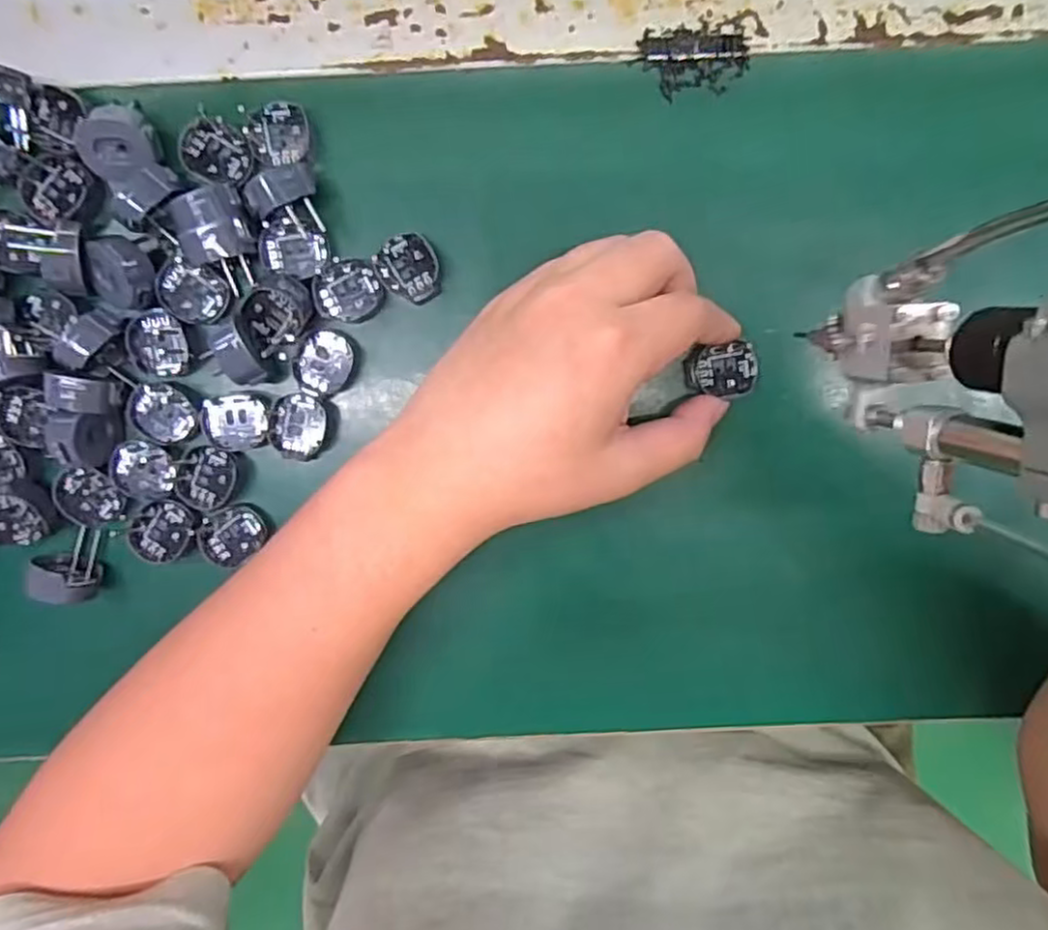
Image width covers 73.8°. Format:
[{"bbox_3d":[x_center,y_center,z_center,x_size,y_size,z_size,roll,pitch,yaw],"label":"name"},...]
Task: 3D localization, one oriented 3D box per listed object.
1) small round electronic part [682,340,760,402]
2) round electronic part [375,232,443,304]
[{"bbox_3d":[0.087,-0.041,0.304,0.030,0.010,0.023,-3,96,-2],"label":"small round electronic part"},{"bbox_3d":[-0.047,-0.084,0.298,0.027,0.010,0.025,0,97,0],"label":"round electronic part"}]

